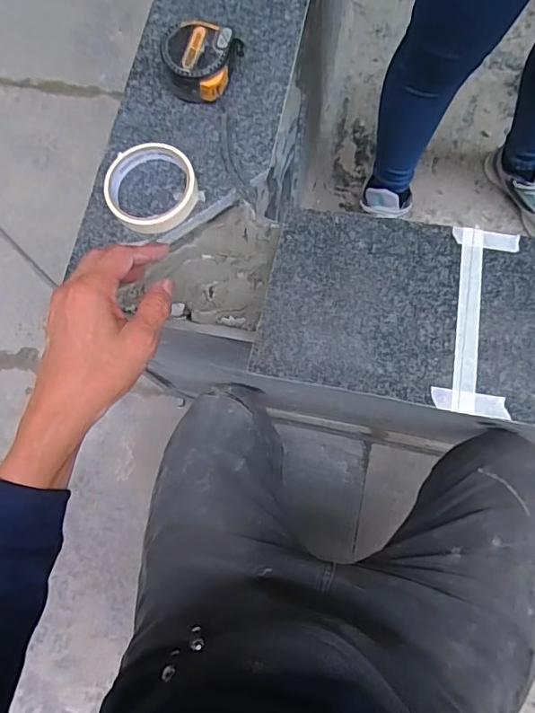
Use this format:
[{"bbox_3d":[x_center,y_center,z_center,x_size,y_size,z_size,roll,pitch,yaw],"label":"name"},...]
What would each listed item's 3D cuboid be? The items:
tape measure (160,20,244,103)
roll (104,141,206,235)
[{"bbox_3d":[-0.067,-0.300,0.515,0.078,0.048,0.072,0,72,5],"label":"tape measure"},{"bbox_3d":[-0.117,-0.170,0.494,0.087,0.022,0.096,-35,74,-4],"label":"roll"}]

